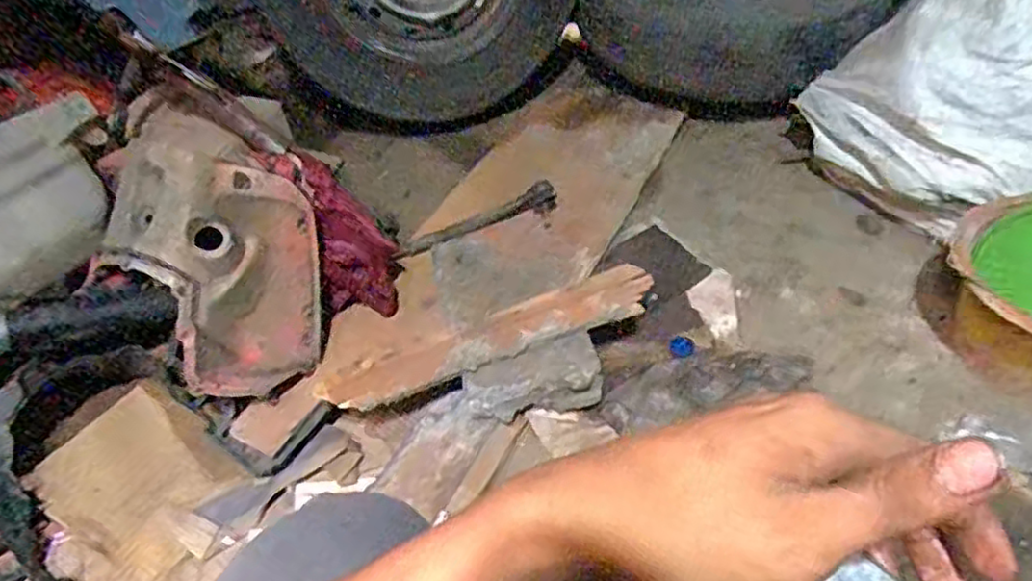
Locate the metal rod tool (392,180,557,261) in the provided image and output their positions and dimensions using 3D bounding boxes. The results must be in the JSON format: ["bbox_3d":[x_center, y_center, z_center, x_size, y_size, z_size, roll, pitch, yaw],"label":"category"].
[{"bbox_3d":[-0.056,-0.102,1.041,0.270,0.029,0.052,-24,52,-16],"label":"metal rod tool"}]

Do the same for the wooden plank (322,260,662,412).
[{"bbox_3d":[-0.030,0.055,0.864,0.421,0.032,0.087,-17,51,-11],"label":"wooden plank"}]

